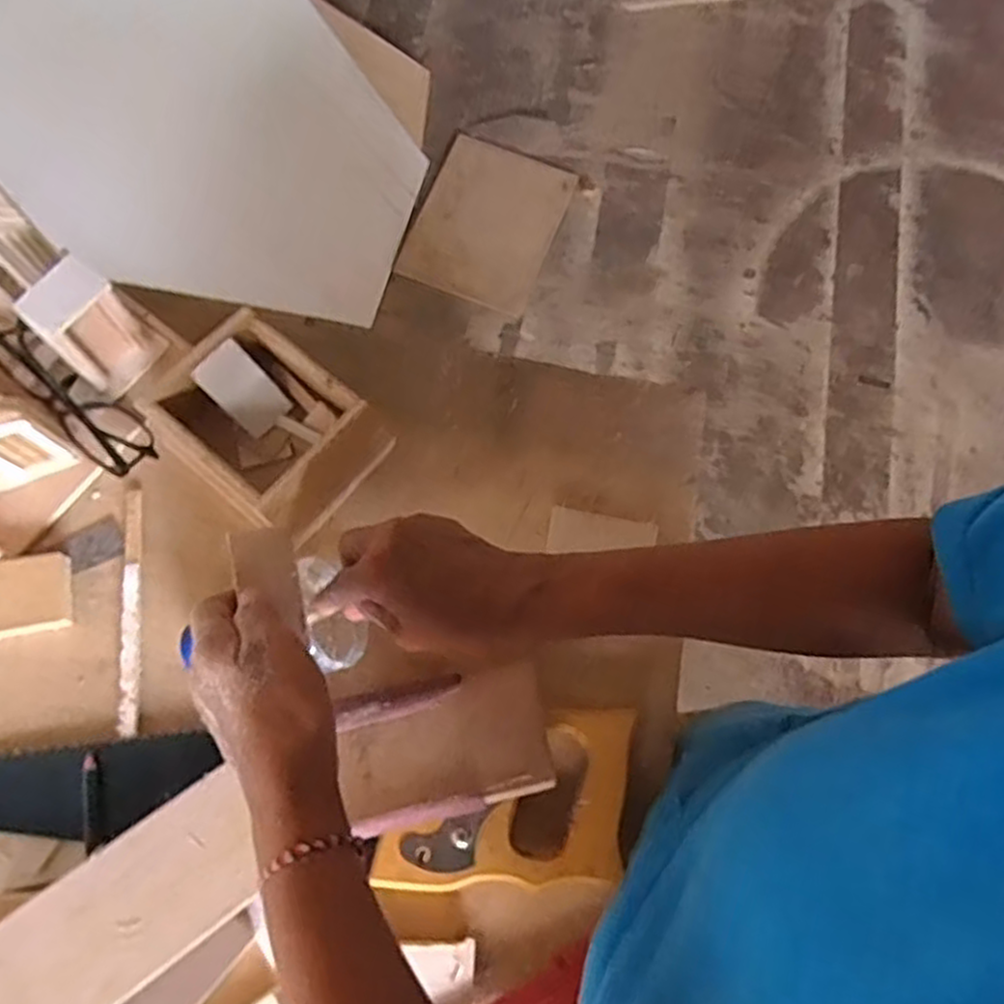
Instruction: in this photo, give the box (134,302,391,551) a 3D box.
[{"bbox_3d":[-0.144,-0.046,0.461,0.121,0.055,0.099,39,75,9],"label":"box"}]

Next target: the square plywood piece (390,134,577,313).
[{"bbox_3d":[-0.025,-0.547,1.427,0.260,0.017,0.348,20,74,4],"label":"square plywood piece"}]

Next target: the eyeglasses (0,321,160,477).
[{"bbox_3d":[-0.272,-0.067,0.465,0.131,0.041,0.037,40,75,10],"label":"eyeglasses"}]

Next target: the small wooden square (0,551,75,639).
[{"bbox_3d":[-0.285,0.056,0.444,0.049,0.006,0.046,-8,87,-24],"label":"small wooden square"}]

